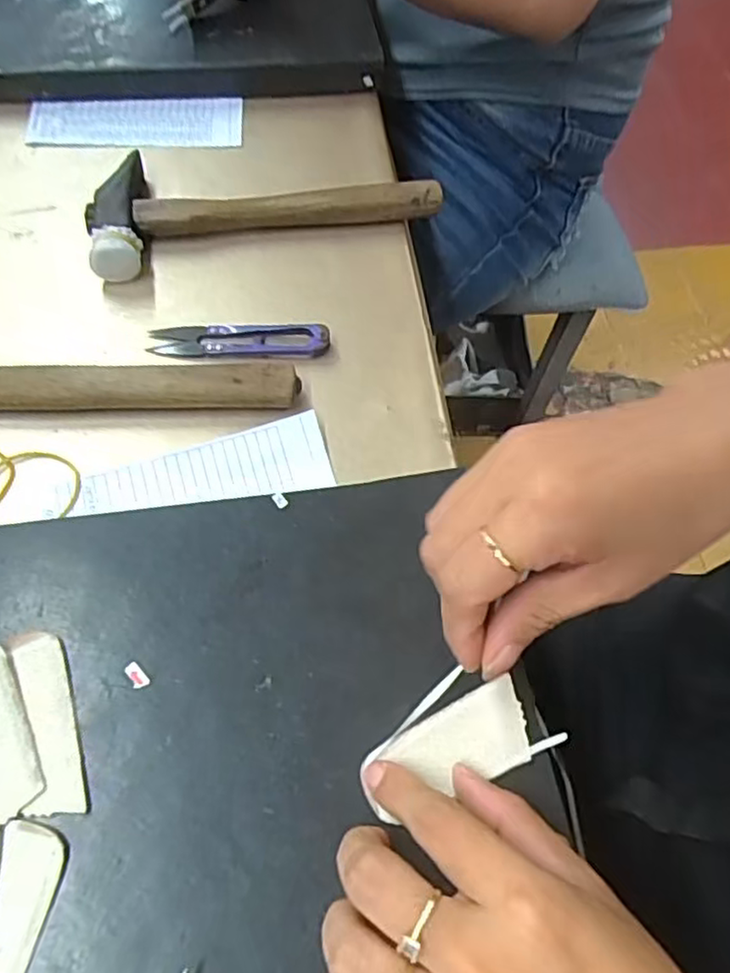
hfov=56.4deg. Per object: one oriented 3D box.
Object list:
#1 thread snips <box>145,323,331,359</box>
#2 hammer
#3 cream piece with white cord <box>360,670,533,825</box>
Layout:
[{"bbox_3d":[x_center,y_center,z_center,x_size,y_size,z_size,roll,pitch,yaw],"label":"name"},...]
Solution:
[{"bbox_3d":[-0.071,-0.083,0.387,0.100,0.012,0.021,0,62,-4],"label":"thread snips"},{"bbox_3d":[-0.065,-0.183,0.431,0.213,0.025,0.081,-15,64,-11],"label":"hammer"},{"bbox_3d":[0.033,0.105,0.273,0.070,0.004,0.032,-20,65,-11],"label":"cream piece with white cord"}]

